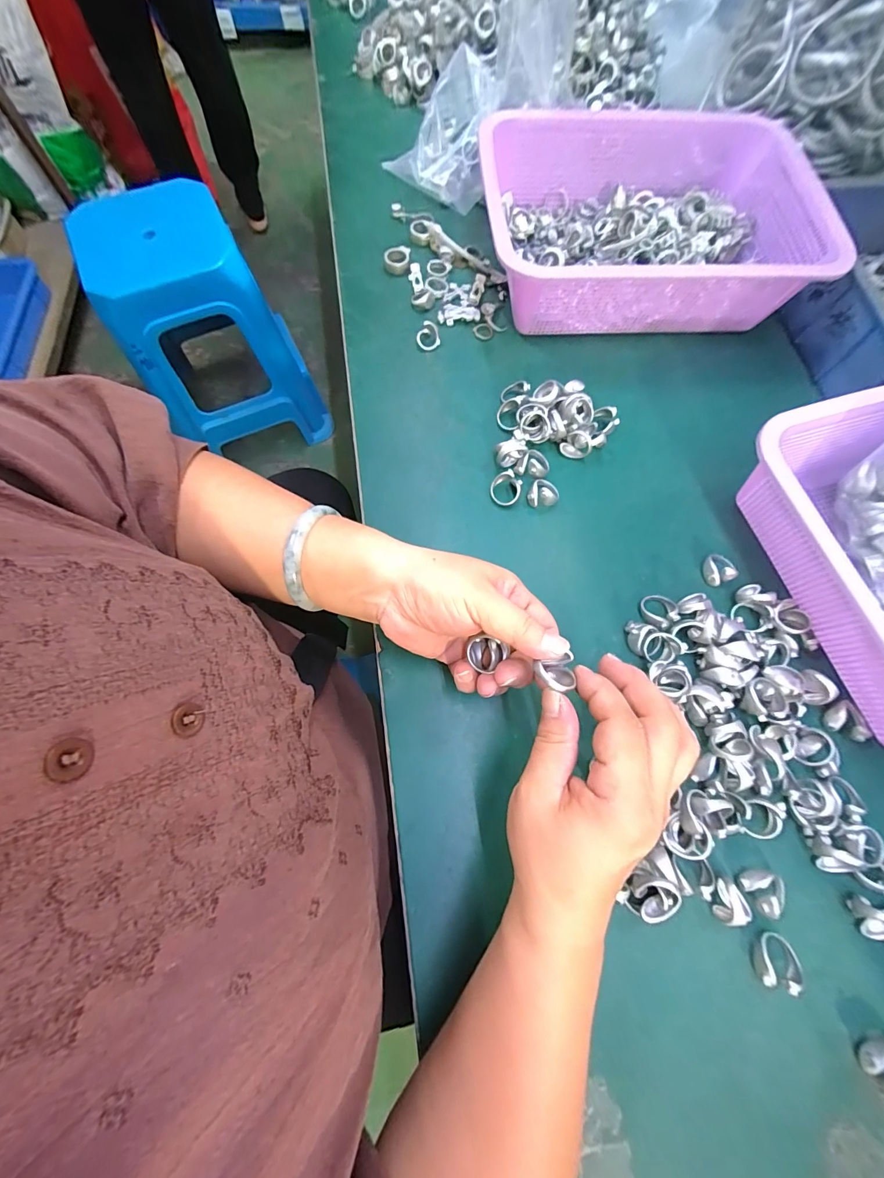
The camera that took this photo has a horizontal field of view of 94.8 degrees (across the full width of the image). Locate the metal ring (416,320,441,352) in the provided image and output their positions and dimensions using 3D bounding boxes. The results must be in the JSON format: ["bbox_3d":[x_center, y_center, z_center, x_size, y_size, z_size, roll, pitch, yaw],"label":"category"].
[{"bbox_3d":[-0.014,-0.244,0.392,0.023,0.014,0.026,-6,71,-3],"label":"metal ring"}]

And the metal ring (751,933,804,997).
[{"bbox_3d":[0.197,0.220,0.237,0.019,0.020,0.027,23,72,6],"label":"metal ring"}]

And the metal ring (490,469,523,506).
[{"bbox_3d":[0.053,-0.084,0.336,0.025,0.017,0.024,0,71,-1],"label":"metal ring"}]

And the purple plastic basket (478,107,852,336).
[{"bbox_3d":[0.193,-0.343,0.396,0.302,0.084,0.218,-5,71,-3],"label":"purple plastic basket"}]

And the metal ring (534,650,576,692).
[{"bbox_3d":[0.062,0.047,0.222,0.023,0.016,0.019,-6,71,-3],"label":"metal ring"}]

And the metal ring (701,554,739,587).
[{"bbox_3d":[0.216,-0.017,0.319,0.014,0.019,0.025,-5,71,-3],"label":"metal ring"}]

